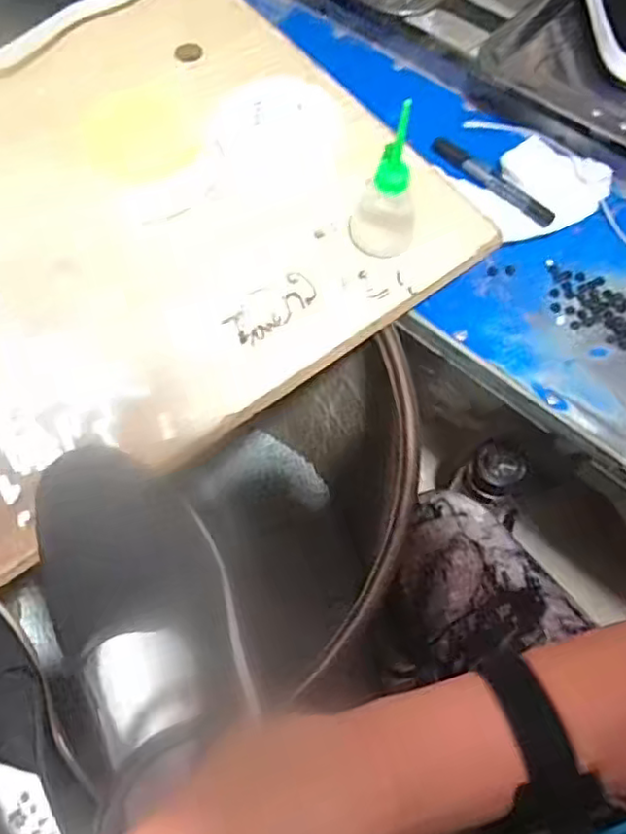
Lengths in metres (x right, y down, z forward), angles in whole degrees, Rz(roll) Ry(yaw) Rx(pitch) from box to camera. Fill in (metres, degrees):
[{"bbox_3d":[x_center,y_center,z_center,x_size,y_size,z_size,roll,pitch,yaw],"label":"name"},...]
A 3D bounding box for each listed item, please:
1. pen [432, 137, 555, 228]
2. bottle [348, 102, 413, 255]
[{"bbox_3d":[0.162,-0.216,0.595,0.018,0.013,0.134,-41,70,-18],"label":"pen"},{"bbox_3d":[0.053,-0.166,0.457,0.048,0.105,0.041,5,63,2],"label":"bottle"}]

